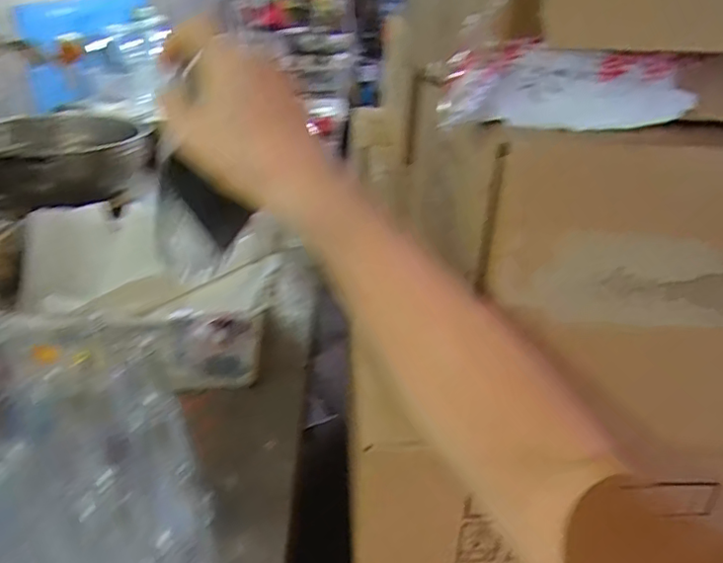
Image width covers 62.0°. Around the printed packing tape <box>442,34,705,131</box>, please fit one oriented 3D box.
[{"bbox_3d":[0.124,-0.114,0.354,0.148,0.048,0.031,-1,29,-11],"label":"printed packing tape"}]

